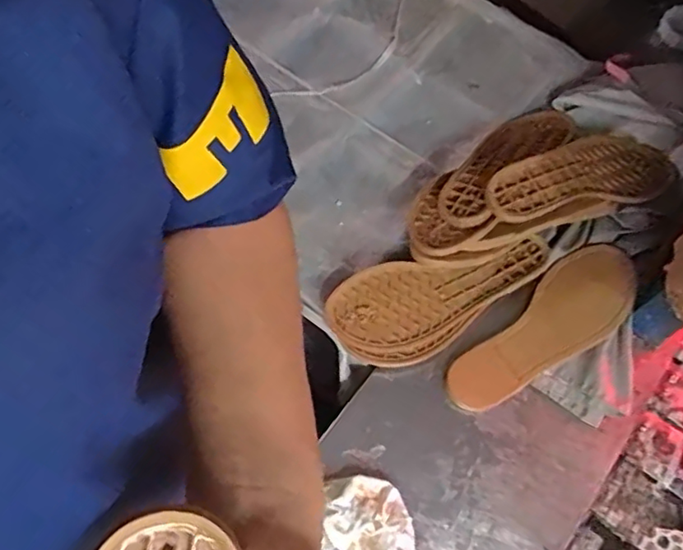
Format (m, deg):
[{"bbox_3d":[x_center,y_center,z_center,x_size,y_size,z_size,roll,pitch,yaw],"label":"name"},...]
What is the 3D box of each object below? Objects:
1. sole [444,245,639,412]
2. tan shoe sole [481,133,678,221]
[{"bbox_3d":[0.212,0.056,0.618,0.237,0.027,0.081,-36,73,-16],"label":"sole"},{"bbox_3d":[0.258,-0.106,0.641,0.238,0.021,0.082,-13,65,-22],"label":"tan shoe sole"}]

